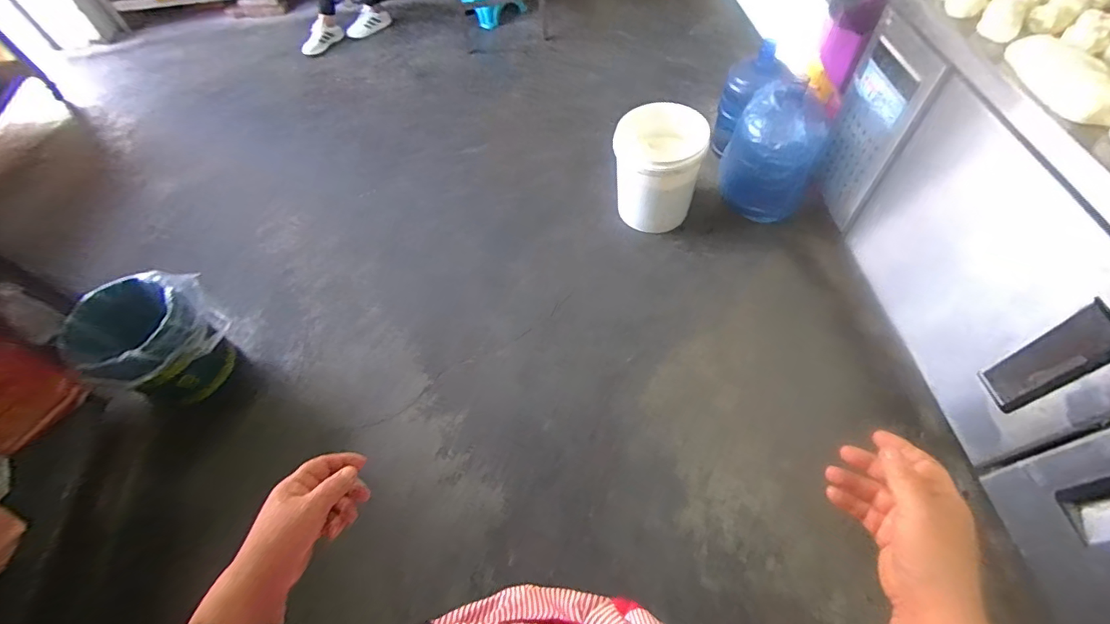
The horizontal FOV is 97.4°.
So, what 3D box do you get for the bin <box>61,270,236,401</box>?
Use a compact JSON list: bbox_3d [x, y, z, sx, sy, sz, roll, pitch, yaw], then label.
[{"bbox_3d":[-1.147,0.090,1.438,0.261,0.329,0.362,31,65,21],"label":"bin"}]

